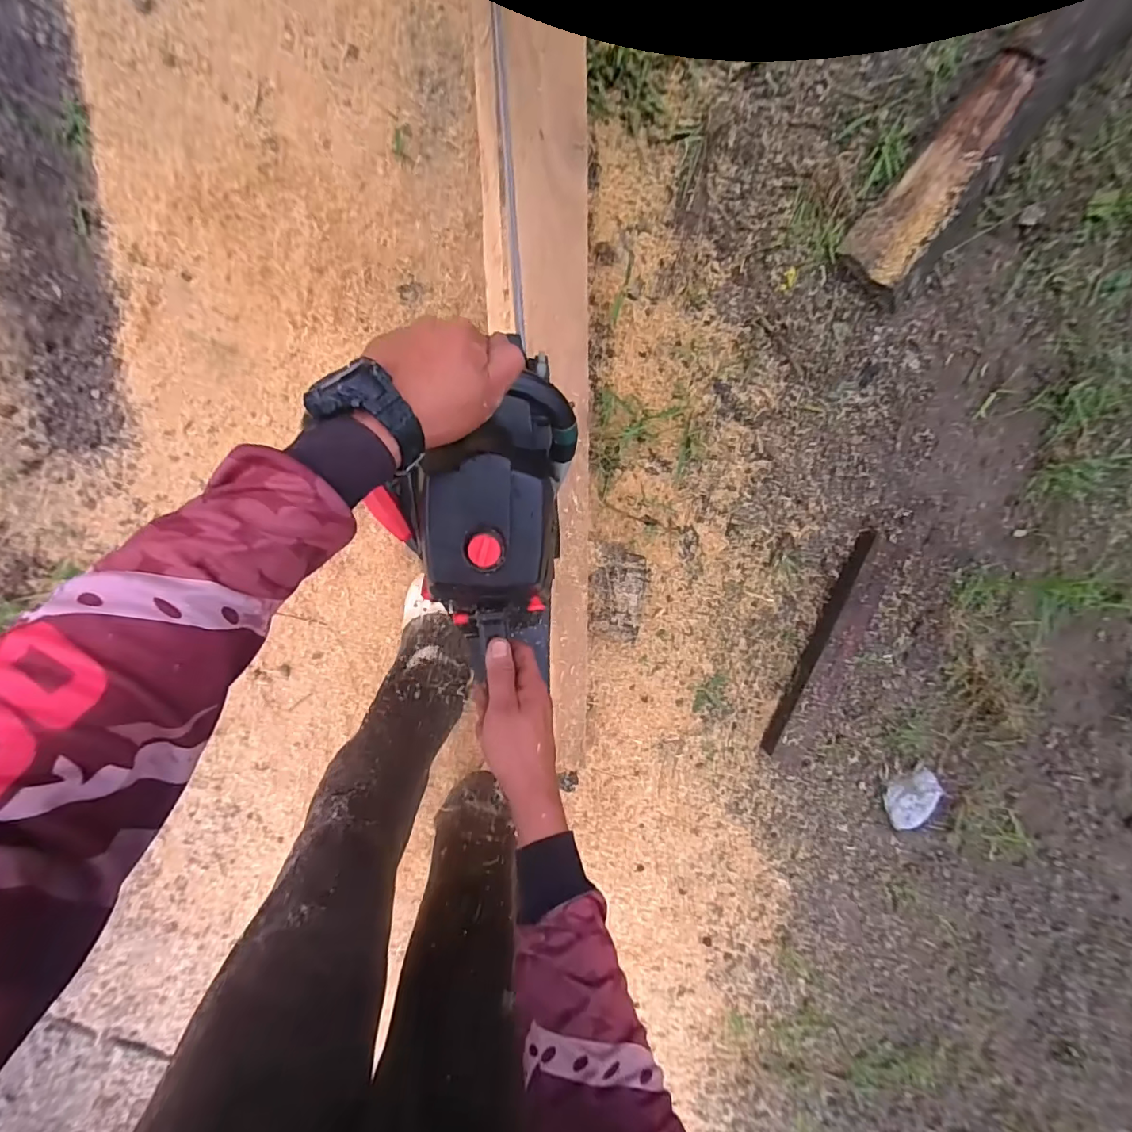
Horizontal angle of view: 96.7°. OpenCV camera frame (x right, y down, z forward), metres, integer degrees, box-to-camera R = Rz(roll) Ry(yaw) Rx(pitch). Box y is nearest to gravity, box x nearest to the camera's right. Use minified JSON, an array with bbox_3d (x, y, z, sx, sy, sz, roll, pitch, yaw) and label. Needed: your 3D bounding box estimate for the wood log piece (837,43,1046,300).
[{"bbox_3d":[0.635,-0.665,0.849,0.116,0.055,0.402,36,90,-4],"label":"wood log piece"}]

